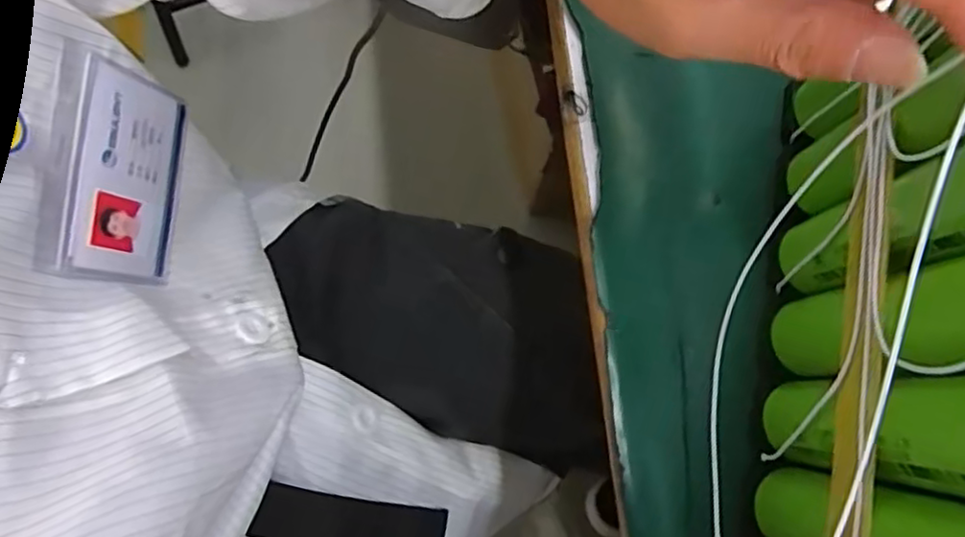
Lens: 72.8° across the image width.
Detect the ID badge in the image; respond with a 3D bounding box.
[{"bbox_3d":[-0.169,-0.043,0.305,0.005,0.077,0.097,4,84,16],"label":"ID badge"}]

